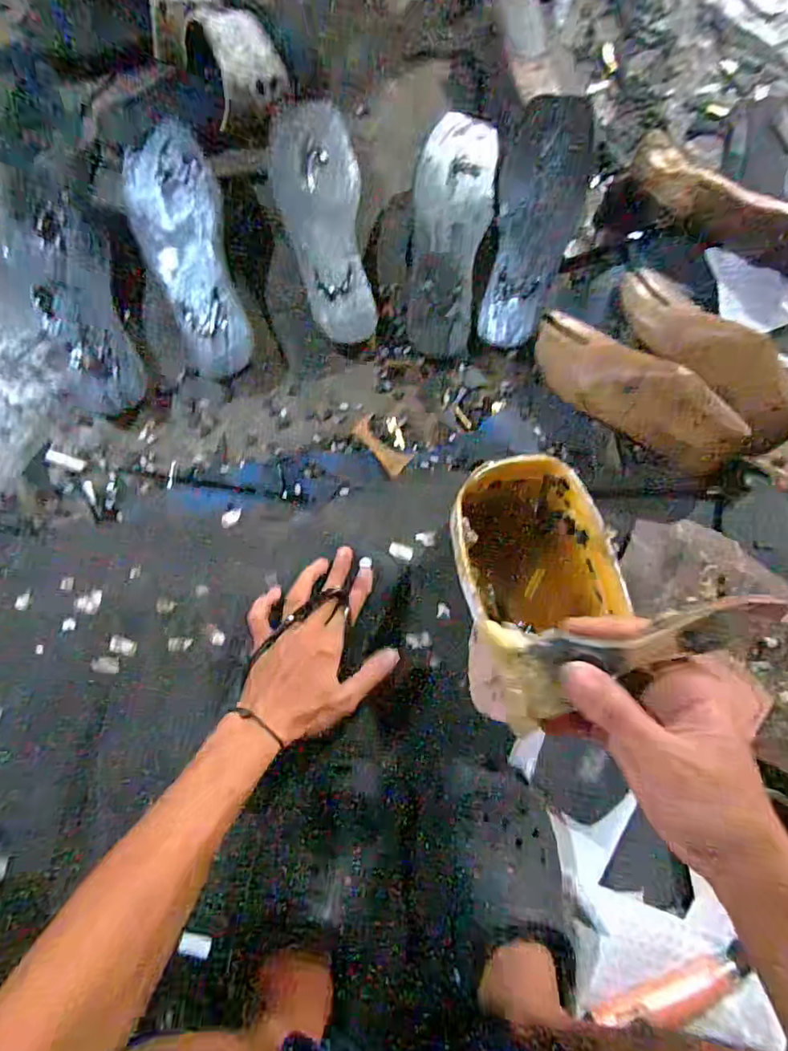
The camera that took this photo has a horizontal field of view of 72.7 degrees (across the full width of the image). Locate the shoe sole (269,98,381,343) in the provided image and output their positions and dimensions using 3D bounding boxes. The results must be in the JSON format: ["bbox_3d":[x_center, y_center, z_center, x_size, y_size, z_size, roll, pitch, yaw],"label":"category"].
[{"bbox_3d":[-0.080,-0.334,0.593,0.094,0.050,0.265,-7,82,-4],"label":"shoe sole"}]

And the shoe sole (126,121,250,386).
[{"bbox_3d":[-0.219,-0.290,0.567,0.091,0.018,0.265,-13,94,1],"label":"shoe sole"}]

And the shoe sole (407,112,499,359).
[{"bbox_3d":[0.061,-0.319,0.592,0.085,0.023,0.255,7,95,-2],"label":"shoe sole"}]

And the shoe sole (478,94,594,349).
[{"bbox_3d":[0.162,-0.341,0.617,0.099,0.040,0.290,10,81,-1],"label":"shoe sole"}]

